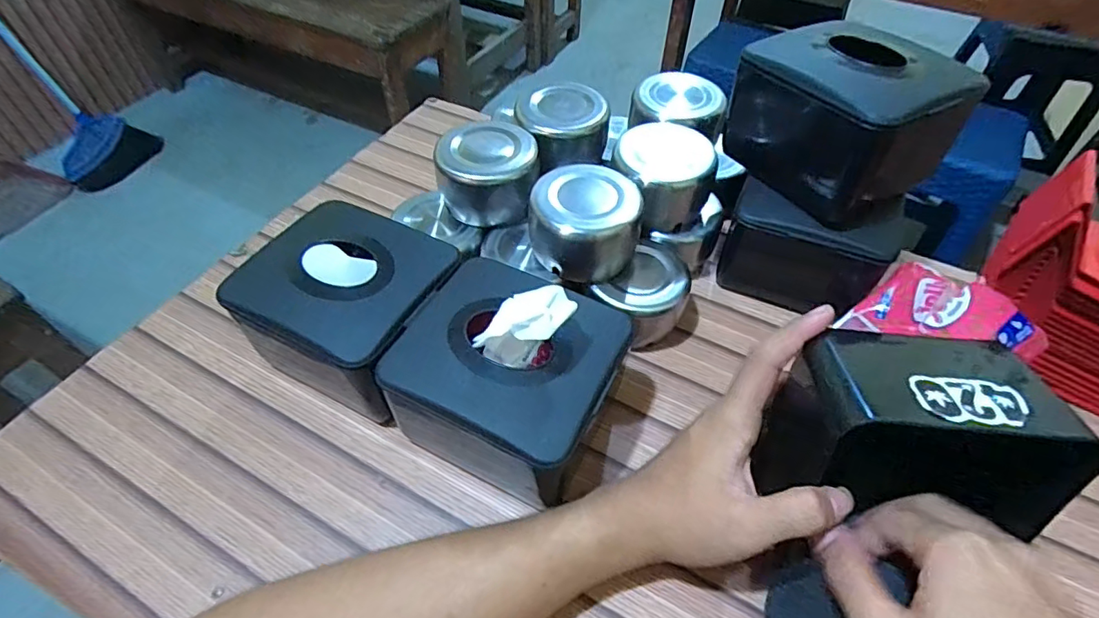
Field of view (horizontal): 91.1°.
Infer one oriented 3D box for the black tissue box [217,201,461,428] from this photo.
[{"bbox_3d":[-0.141,0.001,0.391,0.139,0.096,0.118,22,54,16],"label":"black tissue box"}]

